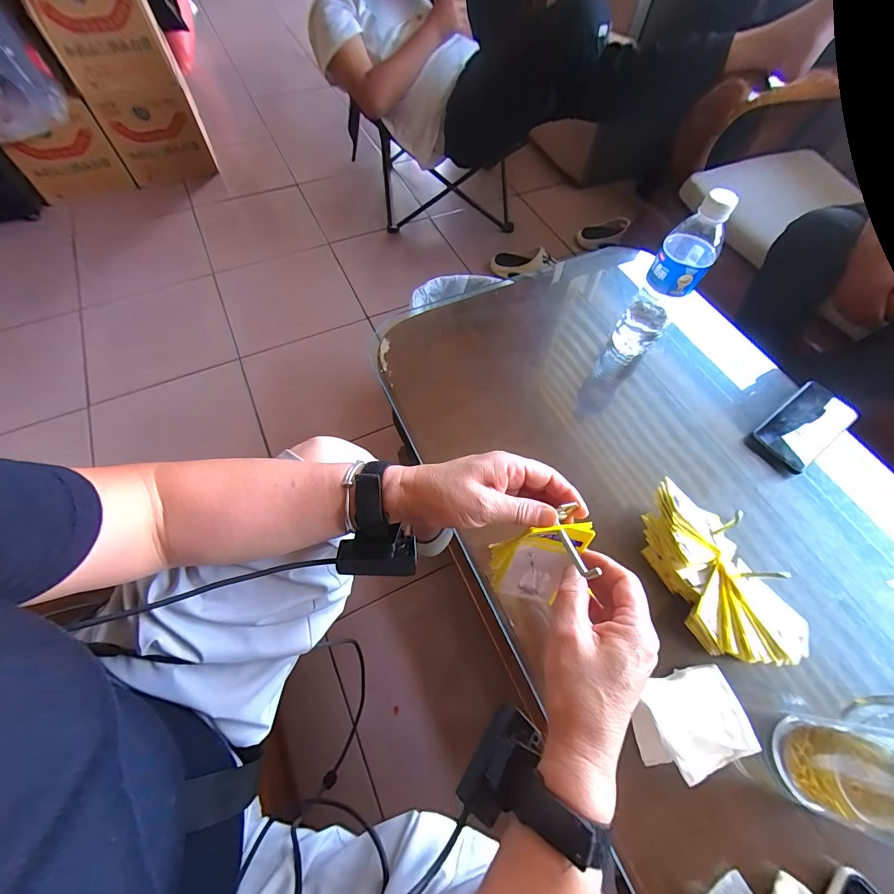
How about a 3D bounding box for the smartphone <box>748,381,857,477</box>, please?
[{"bbox_3d":[0.513,-0.033,0.548,0.161,0.015,0.077,-34,70,-14],"label":"smartphone"}]

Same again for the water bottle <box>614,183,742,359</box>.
[{"bbox_3d":[0.300,-0.223,0.516,0.064,0.218,0.061,-33,69,-17],"label":"water bottle"}]

